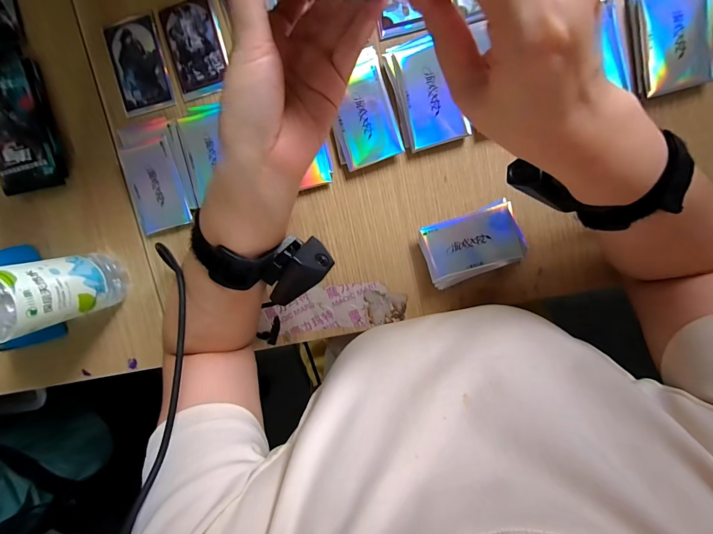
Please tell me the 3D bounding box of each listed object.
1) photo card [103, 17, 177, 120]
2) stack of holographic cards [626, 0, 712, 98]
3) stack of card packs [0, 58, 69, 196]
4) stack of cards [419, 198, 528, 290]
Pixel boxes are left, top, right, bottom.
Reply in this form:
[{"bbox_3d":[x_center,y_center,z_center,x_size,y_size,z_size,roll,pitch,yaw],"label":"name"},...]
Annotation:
[{"bbox_3d":[-0.232,-0.214,0.359,0.059,0.004,0.091,-10,97,6],"label":"photo card"},{"bbox_3d":[0.291,-0.217,0.307,0.072,0.008,0.104,-12,97,7],"label":"stack of holographic cards"},{"bbox_3d":[-0.378,-0.156,0.375,0.078,0.023,0.137,-12,97,7],"label":"stack of card packs"},{"bbox_3d":[0.120,-0.024,0.349,0.099,0.015,0.065,-20,96,8],"label":"stack of cards"}]

